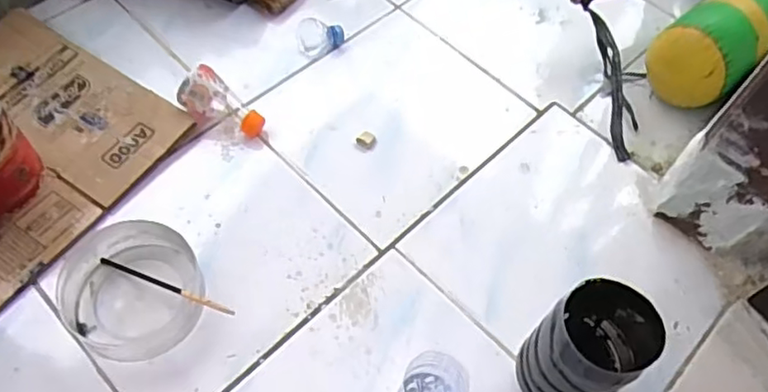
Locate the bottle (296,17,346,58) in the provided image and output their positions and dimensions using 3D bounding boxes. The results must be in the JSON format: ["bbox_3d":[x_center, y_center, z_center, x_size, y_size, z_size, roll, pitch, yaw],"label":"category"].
[{"bbox_3d":[-0.087,-0.216,0.870,0.064,0.040,0.040,-2,57,-3],"label":"bottle"}]

